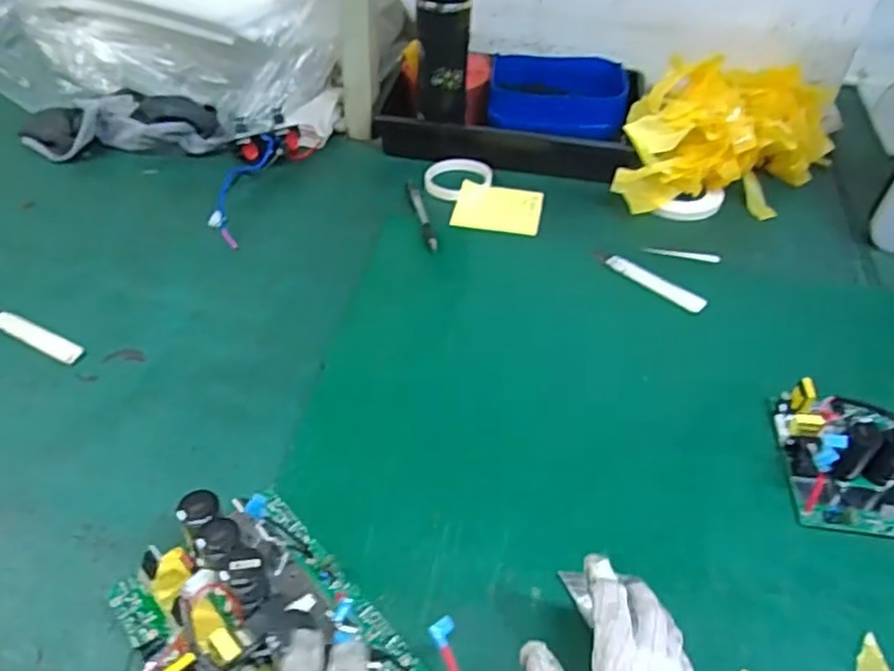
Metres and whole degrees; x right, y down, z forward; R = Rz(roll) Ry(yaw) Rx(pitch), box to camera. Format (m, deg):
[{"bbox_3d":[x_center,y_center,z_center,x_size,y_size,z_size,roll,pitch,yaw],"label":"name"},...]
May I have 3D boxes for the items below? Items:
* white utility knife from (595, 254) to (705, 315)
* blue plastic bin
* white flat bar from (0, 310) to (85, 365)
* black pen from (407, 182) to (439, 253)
[{"bbox_3d":[0.228,-0.063,0.766,0.135,0.004,0.025,33,52,27],"label":"white utility knife"},{"bbox_3d":[0.161,-0.346,0.997,0.199,0.071,0.137,12,46,9],"label":"blue plastic bin"},{"bbox_3d":[-0.421,-0.003,0.682,0.139,0.005,0.026,22,48,18],"label":"white flat bar"},{"bbox_3d":[-0.031,-0.154,0.839,0.012,0.011,0.149,-7,46,-10],"label":"black pen"}]

